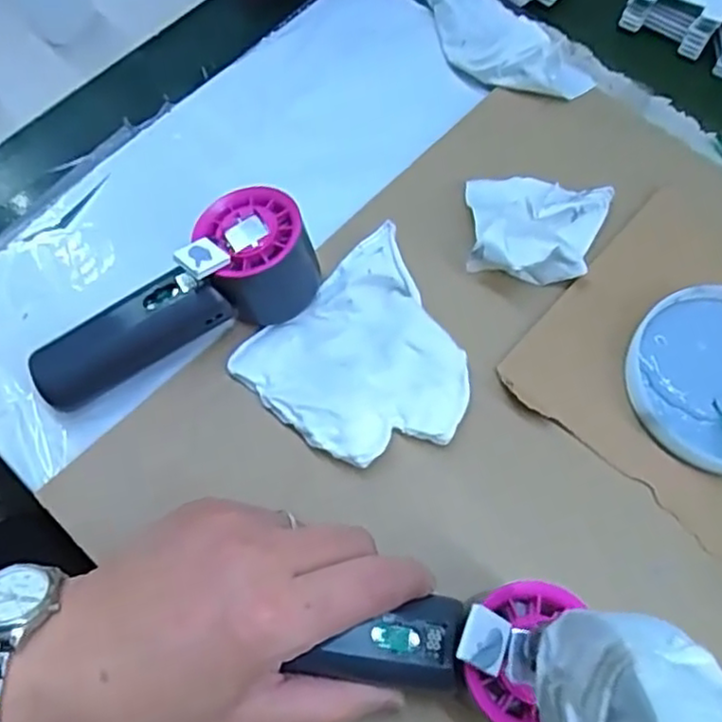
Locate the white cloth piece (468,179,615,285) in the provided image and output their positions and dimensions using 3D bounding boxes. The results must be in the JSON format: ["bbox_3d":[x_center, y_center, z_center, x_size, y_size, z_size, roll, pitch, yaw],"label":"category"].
[{"bbox_3d":[0.103,-0.080,0.388,0.082,0.031,0.072,2,67,1],"label":"white cloth piece"}]

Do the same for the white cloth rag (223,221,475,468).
[{"bbox_3d":[0.003,0.001,0.360,0.106,0.022,0.106,-38,71,-15],"label":"white cloth rag"}]

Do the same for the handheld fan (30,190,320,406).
[{"bbox_3d":[-0.098,-0.034,0.357,0.154,0.058,0.050,-25,69,-10],"label":"handheld fan"}]

